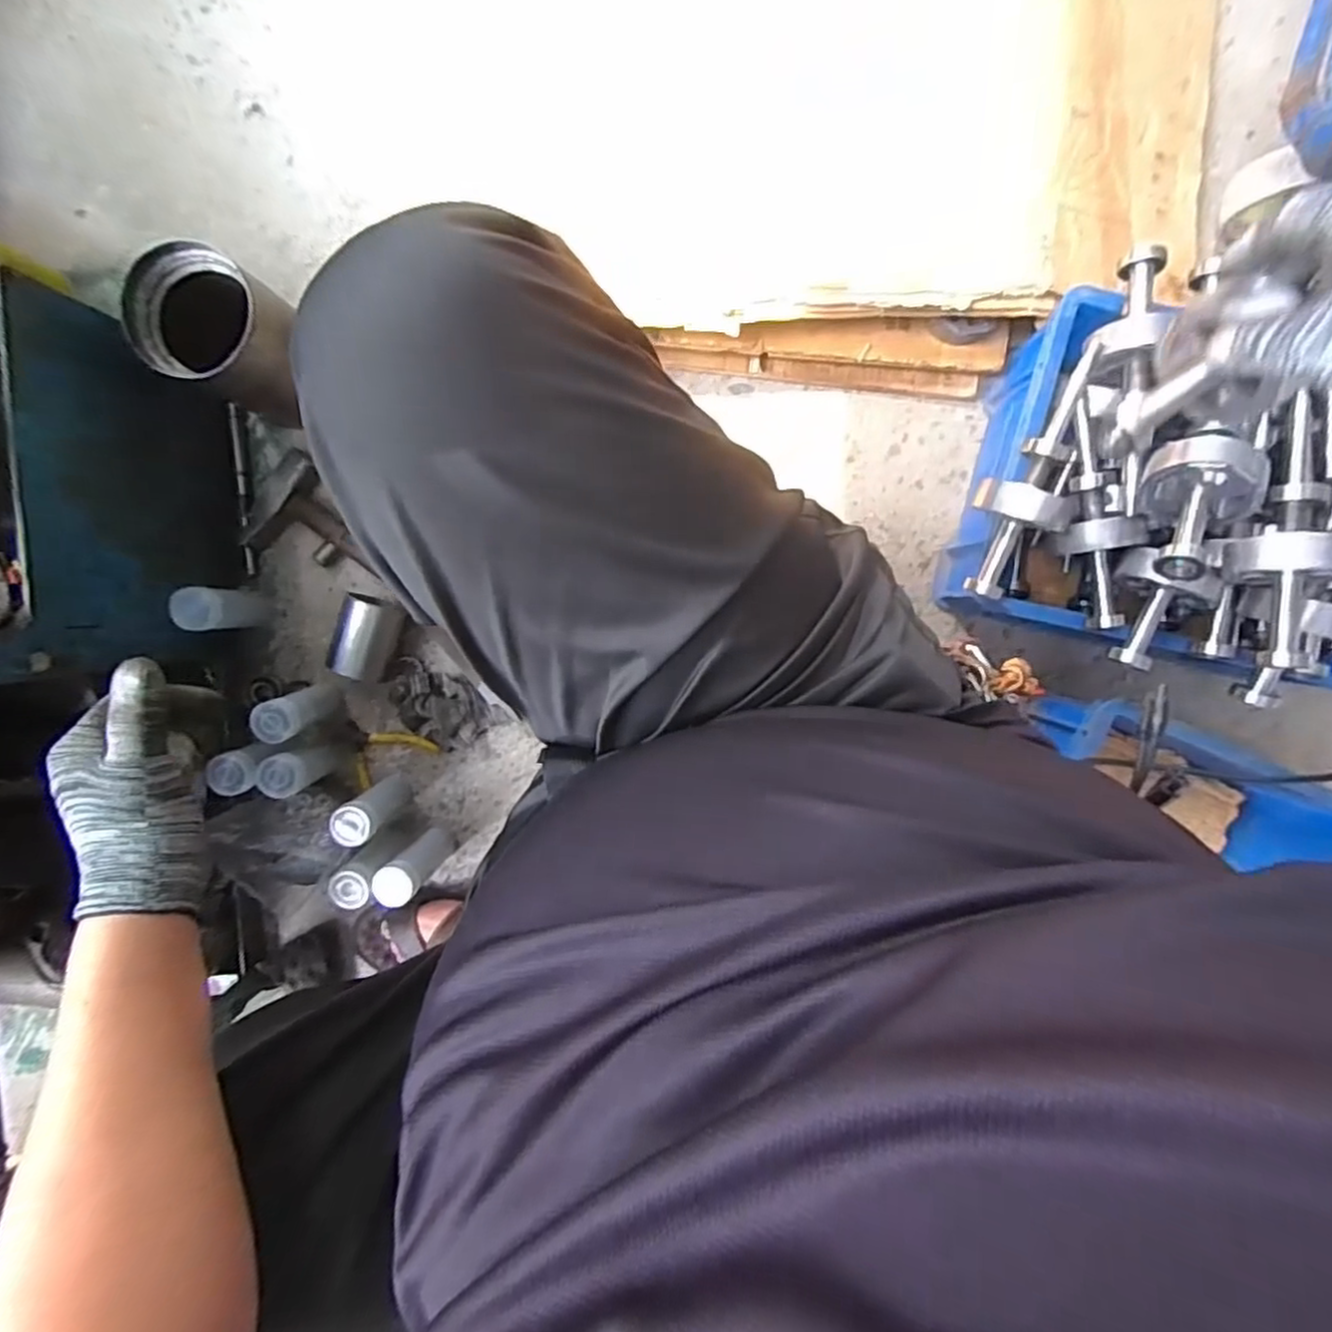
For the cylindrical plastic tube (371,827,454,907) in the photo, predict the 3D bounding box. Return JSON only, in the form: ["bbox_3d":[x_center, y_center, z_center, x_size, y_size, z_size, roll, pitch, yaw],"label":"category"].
[{"bbox_3d":[-0.283,0.222,0.771,0.043,0.128,0.045,-44,92,5],"label":"cylindrical plastic tube"}]

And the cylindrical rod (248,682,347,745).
[{"bbox_3d":[-0.405,0.051,0.761,0.047,0.117,0.048,-19,94,3],"label":"cylindrical rod"}]

